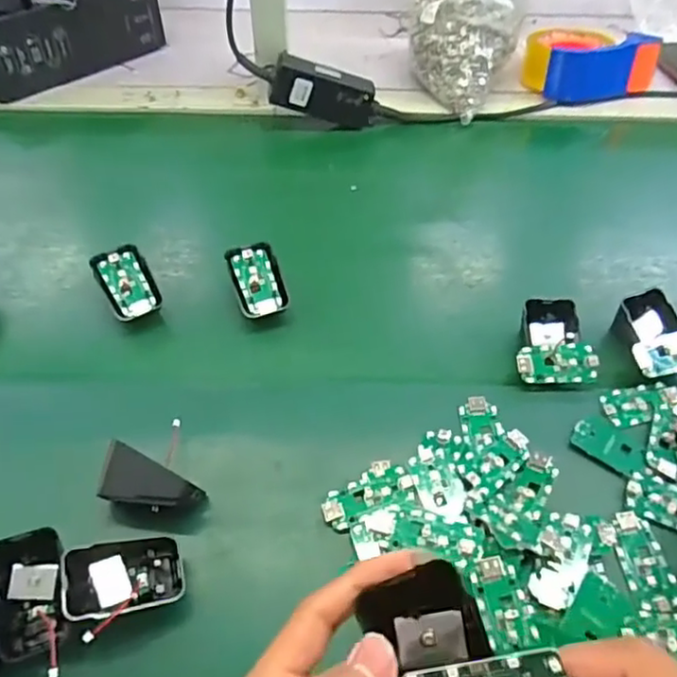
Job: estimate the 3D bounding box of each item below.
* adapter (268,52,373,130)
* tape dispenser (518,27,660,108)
[{"bbox_3d":[-0.014,-0.277,0.713,0.120,0.057,0.026,12,46,-21],"label":"adapter"},{"bbox_3d":[0.304,-0.346,0.781,0.150,0.067,0.099,-2,51,-2],"label":"tape dispenser"}]

